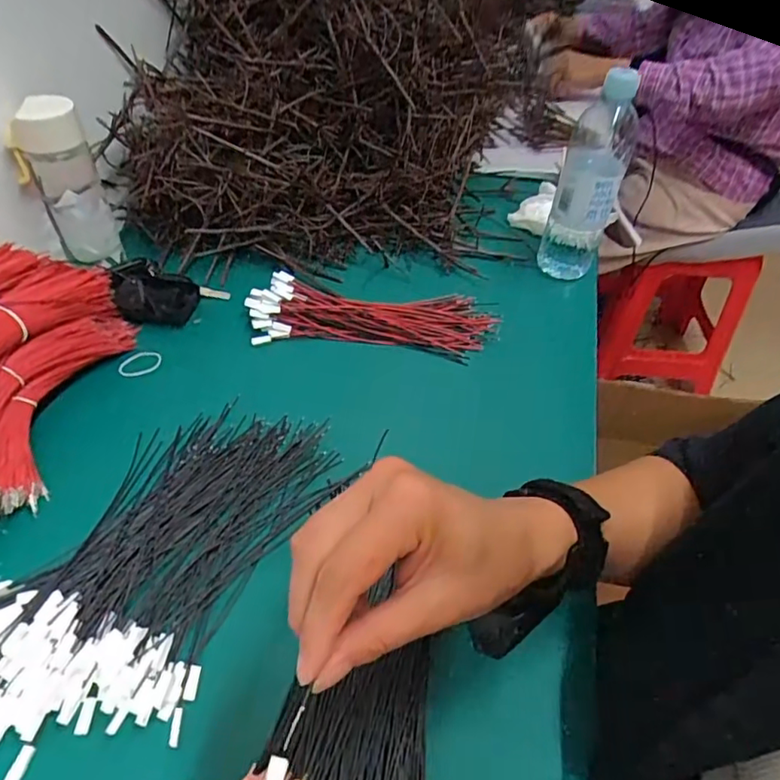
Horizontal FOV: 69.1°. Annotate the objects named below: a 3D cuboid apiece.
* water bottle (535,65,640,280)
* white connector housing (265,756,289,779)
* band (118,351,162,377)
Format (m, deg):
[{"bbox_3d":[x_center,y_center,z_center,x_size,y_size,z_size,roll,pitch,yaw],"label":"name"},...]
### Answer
[{"bbox_3d":[0.221,-0.226,0.636,0.068,0.226,0.069,19,48,13],"label":"water bottle"},{"bbox_3d":[-0.042,0.140,0.206,0.007,0.004,0.011,4,47,5],"label":"white connector housing"},{"bbox_3d":[-0.247,-0.026,0.560,0.042,0.004,0.025,-20,68,-29],"label":"band"}]

